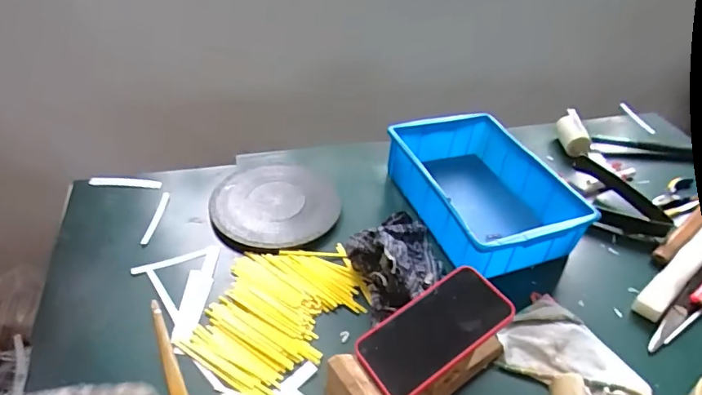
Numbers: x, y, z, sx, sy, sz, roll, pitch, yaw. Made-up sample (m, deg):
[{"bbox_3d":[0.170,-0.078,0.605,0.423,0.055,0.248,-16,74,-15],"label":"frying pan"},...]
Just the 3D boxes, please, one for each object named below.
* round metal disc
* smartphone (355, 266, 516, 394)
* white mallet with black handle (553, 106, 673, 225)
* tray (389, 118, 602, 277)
[{"bbox_3d":[-0.112,0.007,0.736,0.183,0.021,0.176,3,41,-3],"label":"round metal disc"},{"bbox_3d":[0.089,0.142,0.519,0.163,0.009,0.082,-31,49,-15],"label":"smartphone"},{"bbox_3d":[0.461,-0.057,0.868,0.082,0.041,0.324,-4,42,-11],"label":"white mallet with black handle"},{"bbox_3d":[0.203,-0.016,0.755,0.210,0.081,0.294,-10,43,-18],"label":"tray"}]

